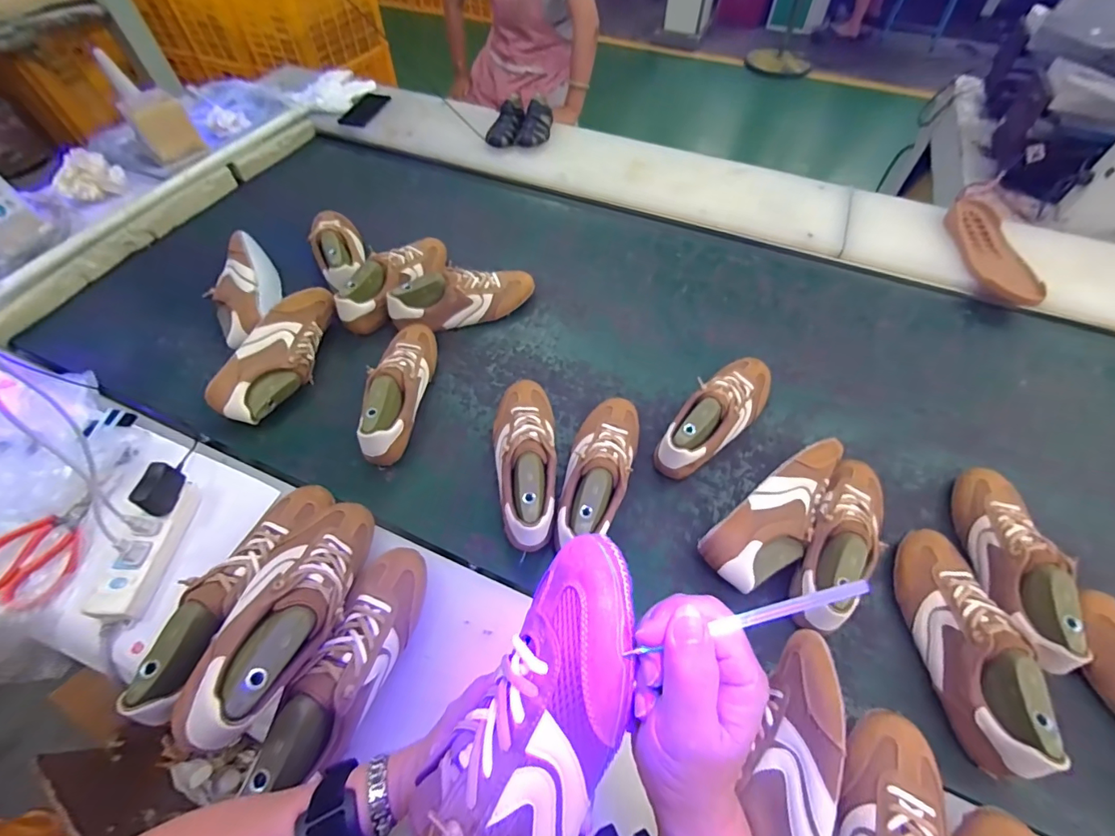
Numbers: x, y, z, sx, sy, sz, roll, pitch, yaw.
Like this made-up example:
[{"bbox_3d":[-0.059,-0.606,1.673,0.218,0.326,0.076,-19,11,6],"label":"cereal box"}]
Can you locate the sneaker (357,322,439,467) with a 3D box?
[{"bbox_3d":[-0.257,-0.053,0.748,0.082,0.091,0.261,4,57,2],"label":"sneaker"}]

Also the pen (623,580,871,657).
[{"bbox_3d":[0.093,0.102,0.235,0.121,0.007,0.007,-21,57,9],"label":"pen"}]

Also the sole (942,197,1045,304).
[{"bbox_3d":[0.846,-0.333,0.918,0.102,0.026,0.284,4,61,2],"label":"sole"}]

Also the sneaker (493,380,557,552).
[{"bbox_3d":[-0.044,0.058,0.664,0.087,0.094,0.268,-6,61,-4],"label":"sneaker"}]

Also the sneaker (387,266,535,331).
[{"bbox_3d":[-0.171,-0.224,0.855,0.258,0.092,0.082,-17,59,-11],"label":"sneaker"}]

